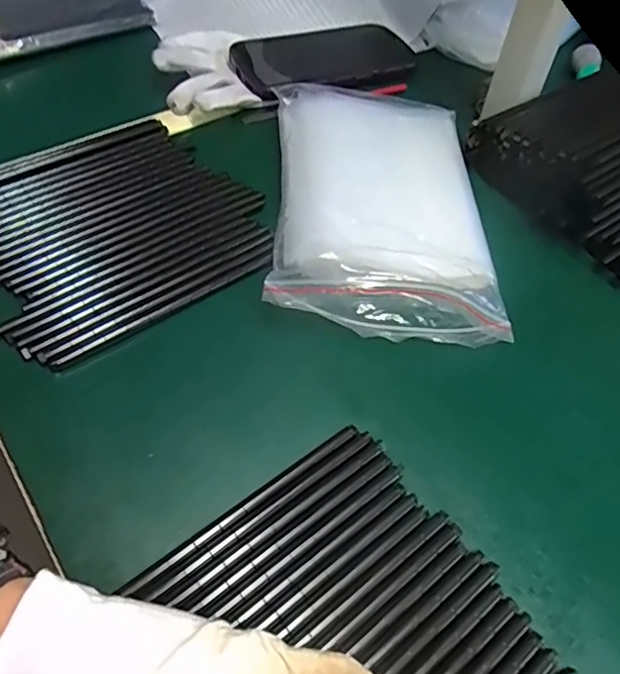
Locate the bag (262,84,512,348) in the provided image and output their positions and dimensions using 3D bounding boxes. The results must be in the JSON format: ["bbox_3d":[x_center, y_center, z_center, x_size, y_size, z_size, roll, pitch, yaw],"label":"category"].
[{"bbox_3d":[0.049,-0.102,0.406,0.148,0.035,0.245,3,53,-3],"label":"bag"}]

